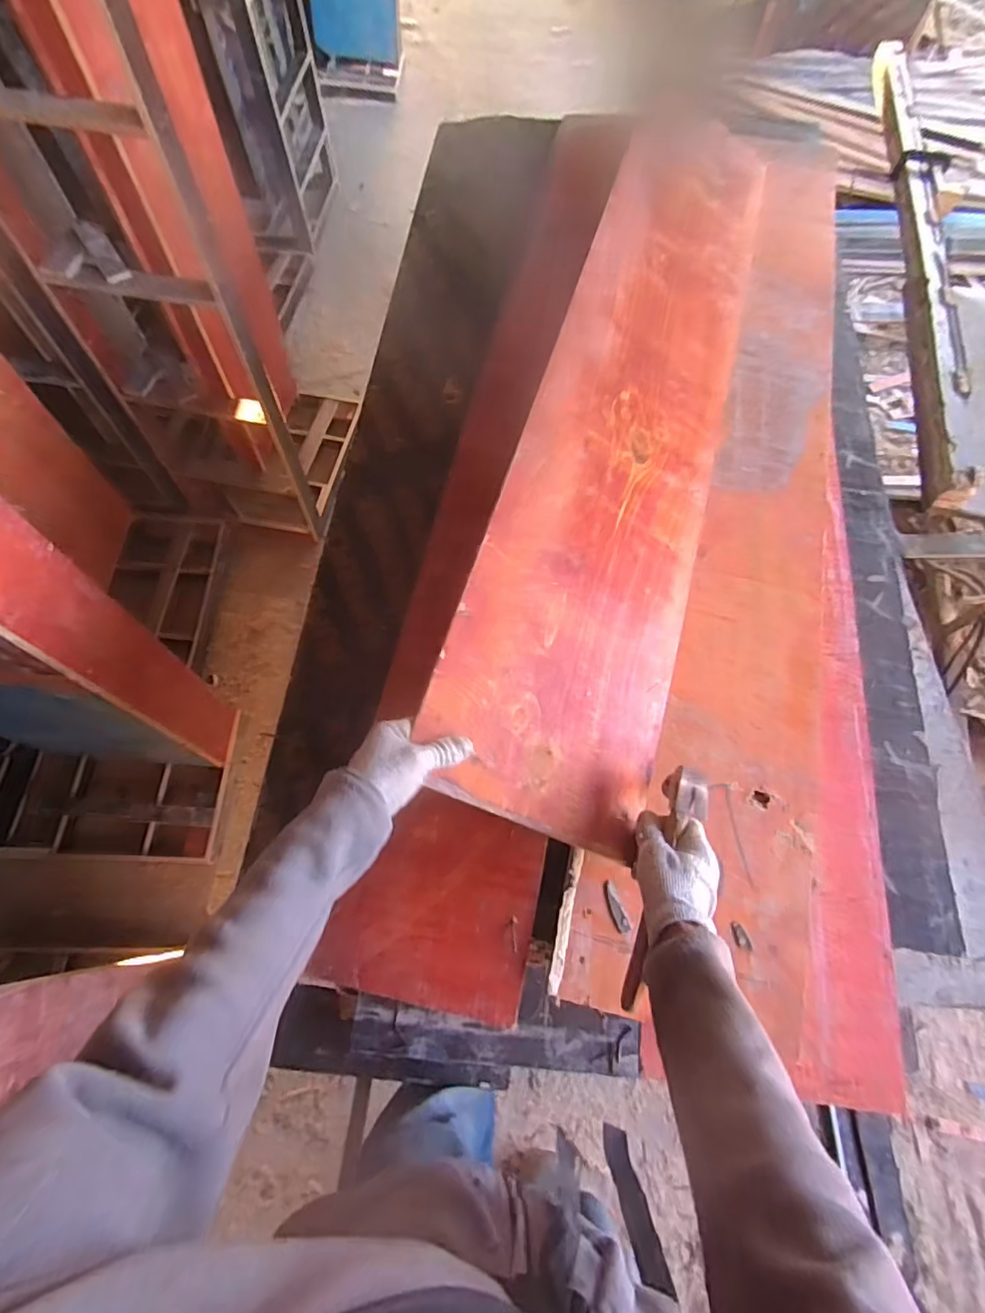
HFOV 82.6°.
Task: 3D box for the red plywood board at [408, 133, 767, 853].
[{"bbox_3d":[0.222,-0.389,0.834,0.301,0.022,1.292,26,66,-18],"label":"red plywood board"}]

